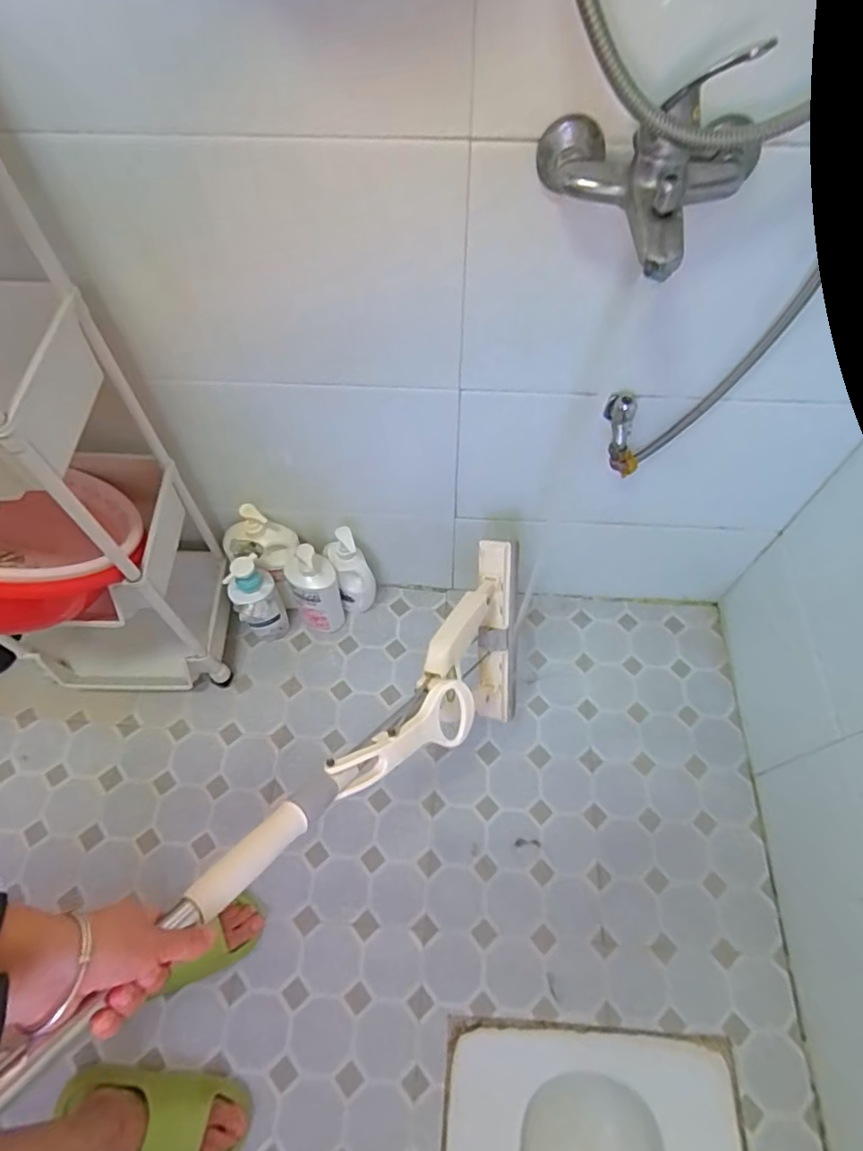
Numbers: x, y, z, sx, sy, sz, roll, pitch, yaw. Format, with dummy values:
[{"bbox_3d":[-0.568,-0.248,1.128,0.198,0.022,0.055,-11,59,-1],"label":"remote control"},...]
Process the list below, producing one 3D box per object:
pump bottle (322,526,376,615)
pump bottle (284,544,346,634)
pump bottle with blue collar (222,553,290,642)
[{"bbox_3d":[-0.156,-0.003,1.121,0.074,0.243,0.057,-26,64,-16],"label":"pump bottle"},{"bbox_3d":[-0.222,0.030,1.094,0.082,0.257,0.080,-18,62,-10],"label":"pump bottle"},{"bbox_3d":[-0.323,0.060,1.078,0.079,0.243,0.074,-30,64,-15],"label":"pump bottle with blue collar"}]

